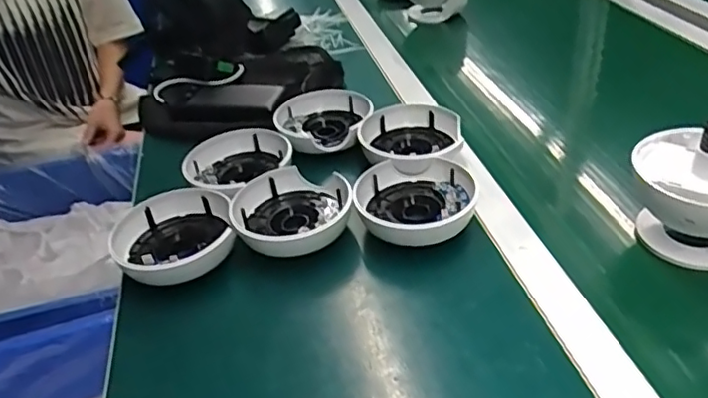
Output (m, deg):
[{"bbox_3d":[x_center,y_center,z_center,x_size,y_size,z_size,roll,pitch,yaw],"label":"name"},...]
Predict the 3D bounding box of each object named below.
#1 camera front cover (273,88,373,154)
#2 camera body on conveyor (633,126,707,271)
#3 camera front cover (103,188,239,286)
[{"bbox_3d":[-0.034,-0.097,0.754,0.120,0.050,0.123,-8,34,1],"label":"camera front cover"},{"bbox_3d":[0.303,-0.010,0.528,0.108,0.113,0.114,-2,49,2],"label":"camera body on conveyor"},{"bbox_3d":[-0.173,0.032,0.583,0.114,0.044,0.119,-31,54,-21],"label":"camera front cover"}]

